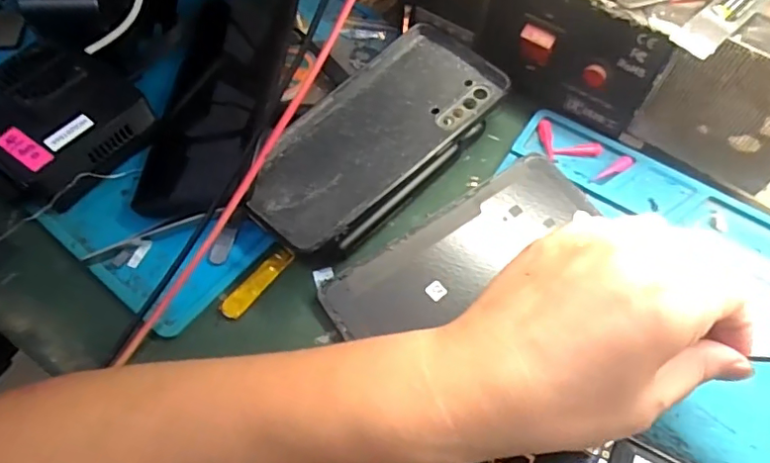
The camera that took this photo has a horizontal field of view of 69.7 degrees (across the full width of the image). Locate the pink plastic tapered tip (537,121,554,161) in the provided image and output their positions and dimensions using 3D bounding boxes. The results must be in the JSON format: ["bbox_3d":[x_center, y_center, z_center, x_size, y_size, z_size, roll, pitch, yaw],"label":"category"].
[{"bbox_3d":[0.098,-0.056,0.334,0.008,0.004,0.029,1,62,2],"label":"pink plastic tapered tip"}]

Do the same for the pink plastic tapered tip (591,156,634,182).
[{"bbox_3d":[0.134,-0.036,0.324,0.030,0.004,0.008,-33,66,-15],"label":"pink plastic tapered tip"}]

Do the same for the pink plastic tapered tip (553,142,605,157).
[{"bbox_3d":[0.116,-0.049,0.332,0.029,0.004,0.007,1,62,2],"label":"pink plastic tapered tip"}]

